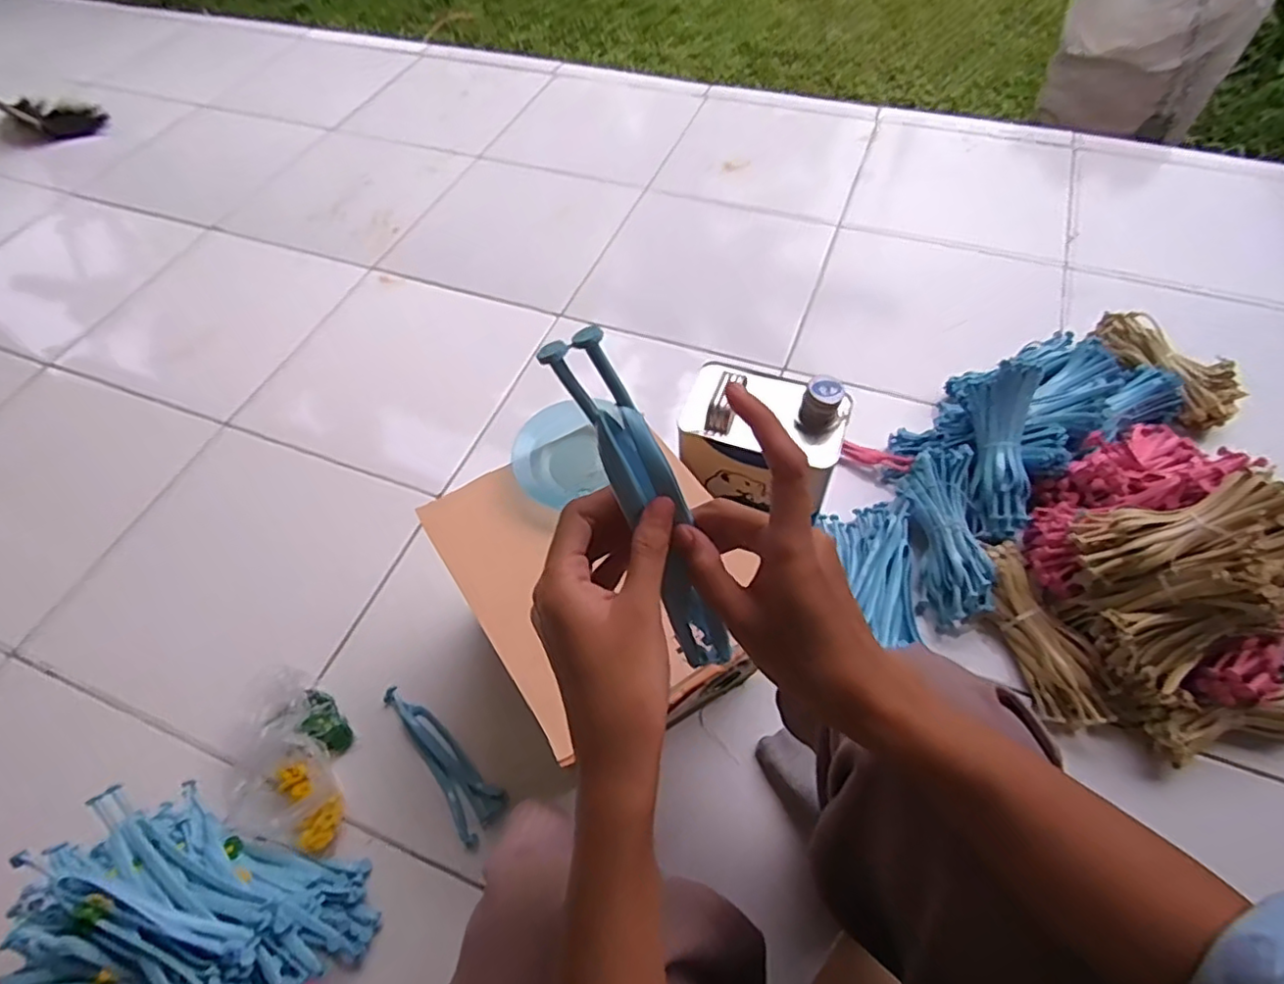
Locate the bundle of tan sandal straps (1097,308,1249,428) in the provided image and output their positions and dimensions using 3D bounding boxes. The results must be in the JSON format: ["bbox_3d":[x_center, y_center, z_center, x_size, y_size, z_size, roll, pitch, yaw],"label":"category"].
[{"bbox_3d":[0.760,-0.191,0.937,0.072,0.065,0.229,-28,60,-14],"label":"bundle of tan sandal straps"}]

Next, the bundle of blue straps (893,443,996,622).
[{"bbox_3d":[0.381,0.047,0.796,0.080,0.065,0.212,-1,57,3],"label":"bundle of blue straps"}]

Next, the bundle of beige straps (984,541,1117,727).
[{"bbox_3d":[0.463,0.161,0.747,0.068,0.043,0.221,-12,58,-5],"label":"bundle of beige straps"}]

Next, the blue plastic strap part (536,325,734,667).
[{"bbox_3d":[0.007,0.017,0.303,0.026,0.198,0.021,-34,36,-18],"label":"blue plastic strap part"}]

